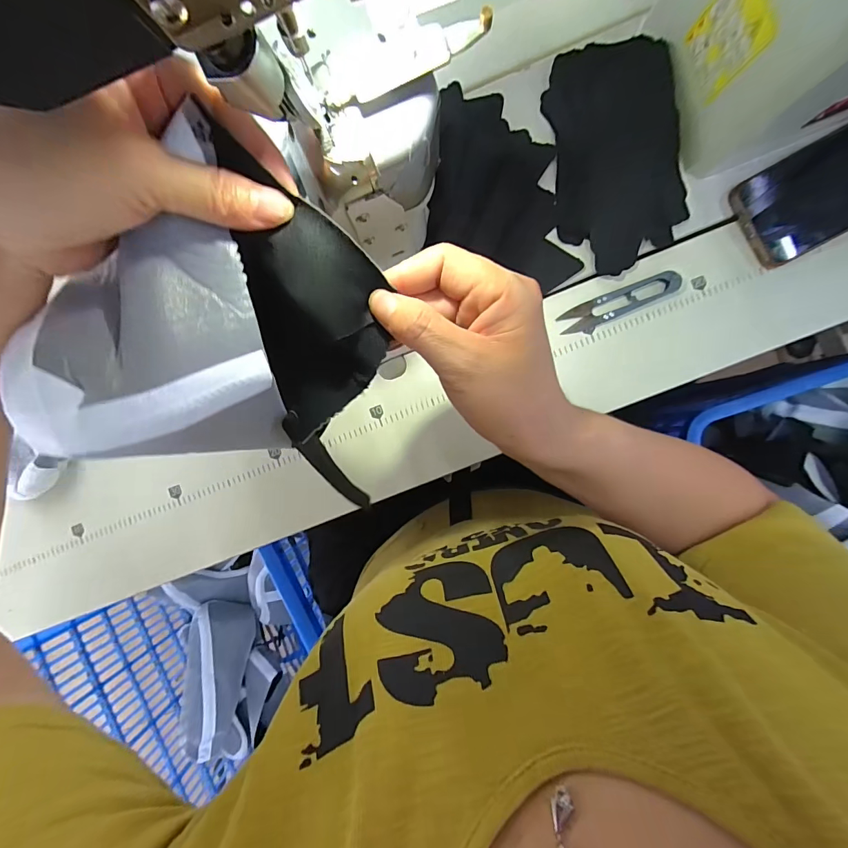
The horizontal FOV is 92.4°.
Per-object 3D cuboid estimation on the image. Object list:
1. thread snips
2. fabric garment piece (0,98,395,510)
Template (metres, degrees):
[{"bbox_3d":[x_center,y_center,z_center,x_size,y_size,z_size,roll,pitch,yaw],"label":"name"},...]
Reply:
[{"bbox_3d":[0.167,-0.104,0.346,0.101,0.009,0.023,-22,88,3],"label":"thread snips"},{"bbox_3d":[-0.085,-0.043,0.188,0.117,0.086,0.136,9,89,3],"label":"fabric garment piece"}]

